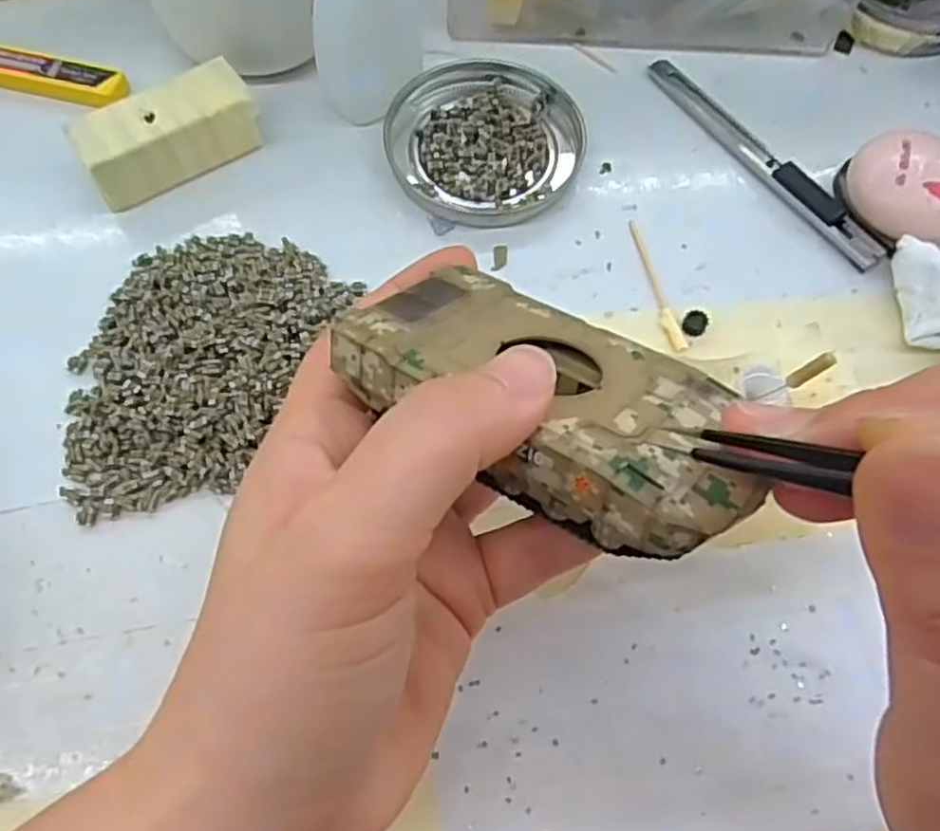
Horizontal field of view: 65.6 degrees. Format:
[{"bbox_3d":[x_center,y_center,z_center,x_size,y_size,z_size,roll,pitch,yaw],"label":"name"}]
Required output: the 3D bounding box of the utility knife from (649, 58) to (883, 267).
[{"bbox_3d":[0.119,-0.107,0.301,0.015,0.008,0.126,-35,73,-15],"label":"utility knife"}]

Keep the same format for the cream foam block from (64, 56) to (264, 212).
[{"bbox_3d":[-0.115,-0.108,0.279,0.064,0.023,0.026,-35,73,-15],"label":"cream foam block"}]

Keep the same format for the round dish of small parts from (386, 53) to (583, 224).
[{"bbox_3d":[0.006,-0.114,0.299,0.077,0.008,0.079,1,68,-2],"label":"round dish of small parts"}]

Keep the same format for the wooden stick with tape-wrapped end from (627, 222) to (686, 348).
[{"bbox_3d":[0.070,-0.051,0.278,0.006,0.004,0.059,-11,69,-7],"label":"wooden stick with tape-wrapped end"}]

